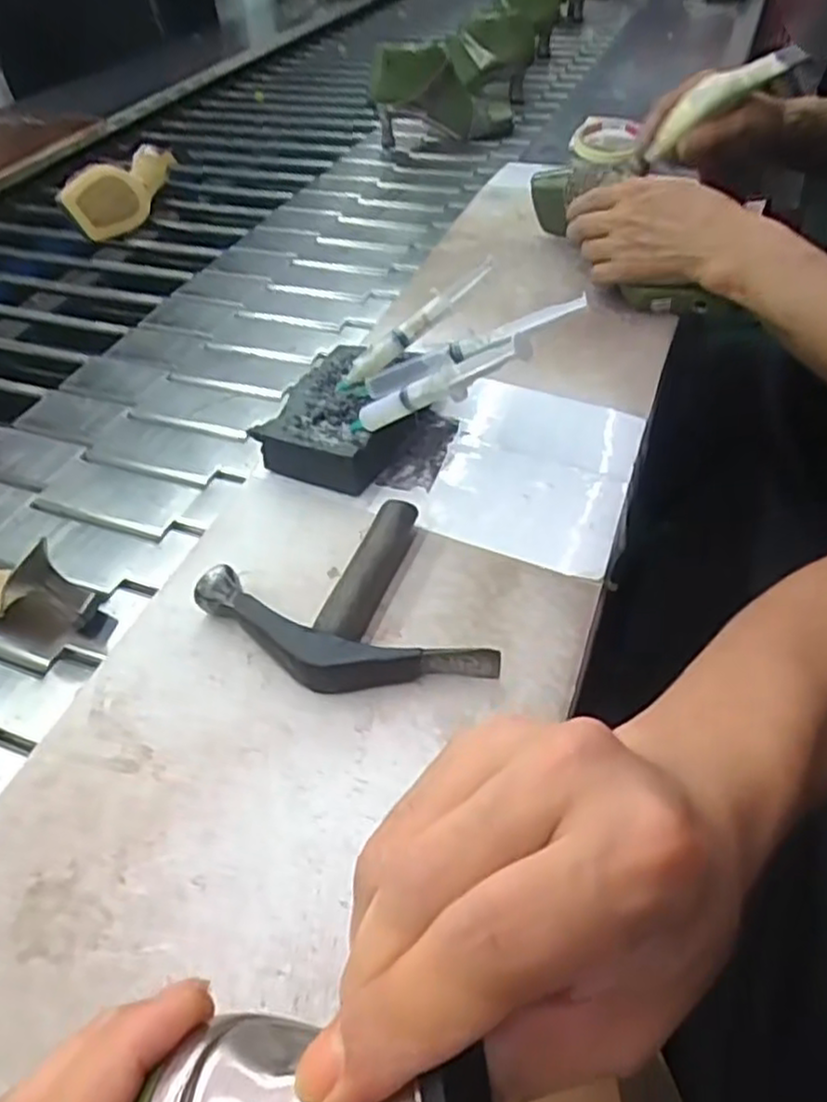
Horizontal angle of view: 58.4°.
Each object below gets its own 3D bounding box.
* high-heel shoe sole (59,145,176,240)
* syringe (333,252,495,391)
[{"bbox_3d":[-0.385,-0.489,0.991,0.051,0.089,0.222,4,46,8],"label":"high-heel shoe sole"},{"bbox_3d":[0.002,-0.162,0.533,0.142,0.019,0.020,-42,53,-7],"label":"syringe"}]

